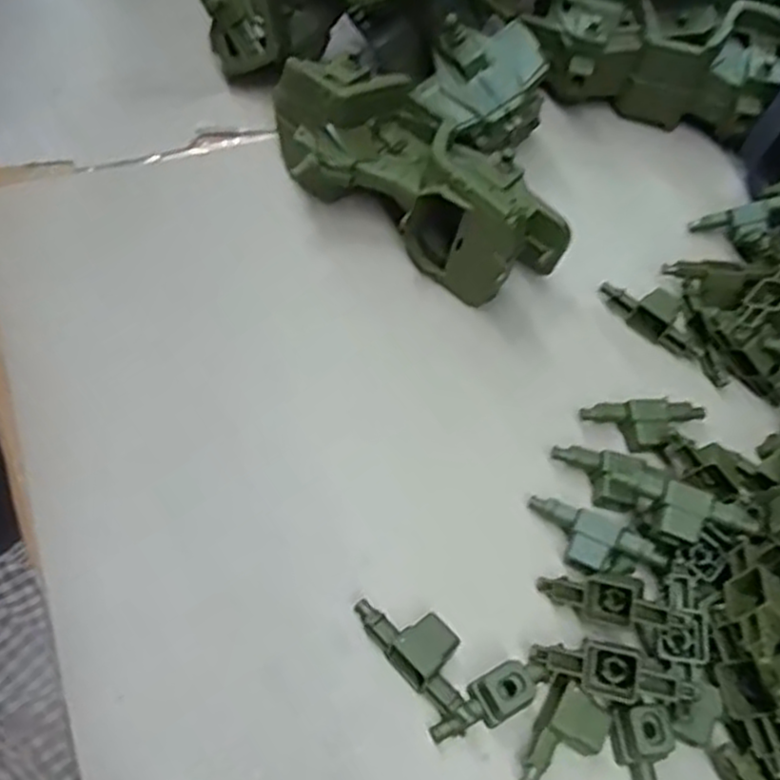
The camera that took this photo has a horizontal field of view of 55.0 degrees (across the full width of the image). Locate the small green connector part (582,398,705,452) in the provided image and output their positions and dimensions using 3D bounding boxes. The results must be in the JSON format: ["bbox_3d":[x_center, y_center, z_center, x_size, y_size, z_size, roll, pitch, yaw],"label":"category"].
[{"bbox_3d":[0.136,0.020,0.400,0.066,0.017,0.027,2,61,-5],"label":"small green connector part"}]

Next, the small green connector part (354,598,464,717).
[{"bbox_3d":[0.015,0.115,0.329,0.028,0.018,0.066,-32,69,-21],"label":"small green connector part"}]

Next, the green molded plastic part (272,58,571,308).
[{"bbox_3d":[0.010,-0.121,0.433,0.190,0.074,0.069,33,63,12],"label":"green molded plastic part"}]

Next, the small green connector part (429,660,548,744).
[{"bbox_3d":[0.044,0.133,0.322,0.056,0.020,0.019,-26,67,-19],"label":"small green connector part"}]

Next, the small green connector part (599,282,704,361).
[{"bbox_3d":[0.158,-0.046,0.440,0.066,0.015,0.030,40,65,16],"label":"small green connector part"}]

